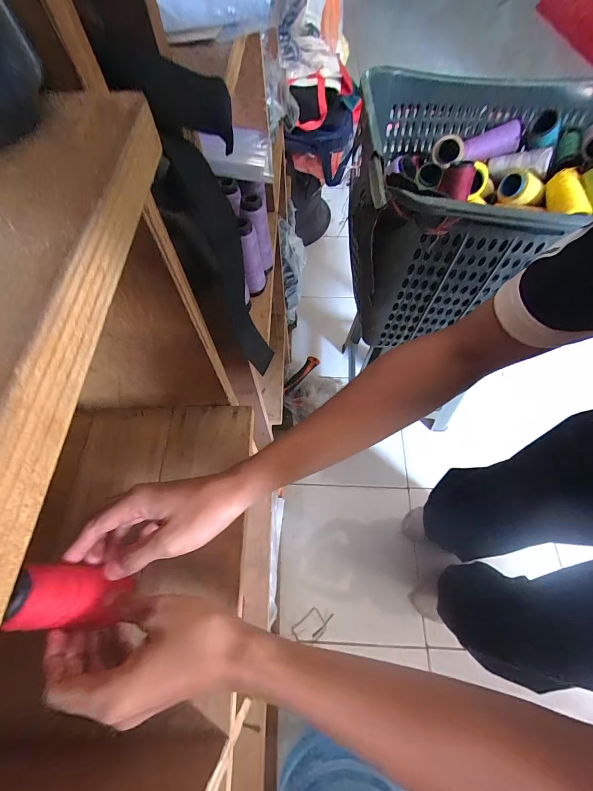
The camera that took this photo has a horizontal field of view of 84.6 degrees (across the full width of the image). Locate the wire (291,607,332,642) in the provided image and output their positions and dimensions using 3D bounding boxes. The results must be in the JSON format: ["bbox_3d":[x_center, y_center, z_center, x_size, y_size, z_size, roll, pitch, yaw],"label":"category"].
[{"bbox_3d":[0.045,0.611,0.871,0.110,0.021,0.064,-29,39,-24],"label":"wire"}]

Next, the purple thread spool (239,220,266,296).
[{"bbox_3d":[-0.066,-0.203,0.486,0.031,0.112,0.036,-8,62,-3],"label":"purple thread spool"}]

